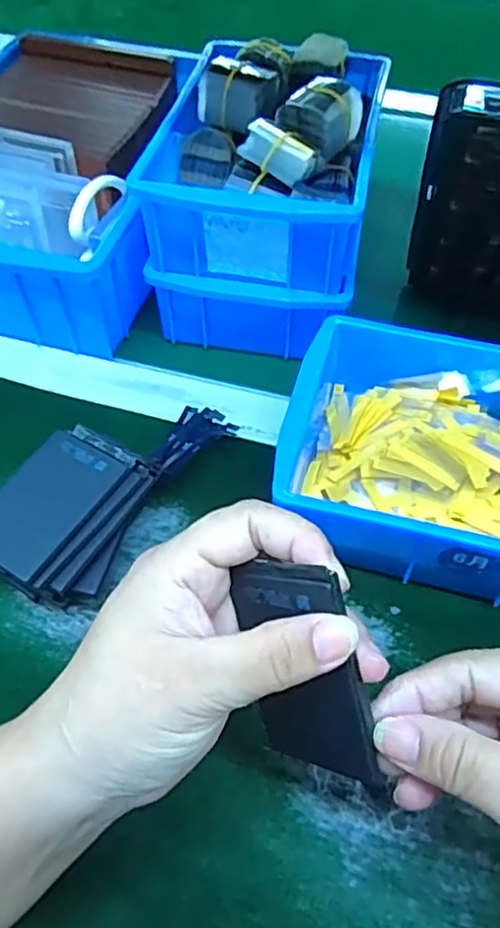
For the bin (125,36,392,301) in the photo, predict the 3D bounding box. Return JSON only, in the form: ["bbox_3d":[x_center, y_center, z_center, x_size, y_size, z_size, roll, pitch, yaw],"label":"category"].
[{"bbox_3d":[0.014,-0.205,0.417,0.132,0.071,0.192,9,55,6],"label":"bin"}]

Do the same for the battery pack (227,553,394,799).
[{"bbox_3d":[0.019,0.073,0.224,0.046,0.080,0.006,0,18,40],"label":"battery pack"}]

